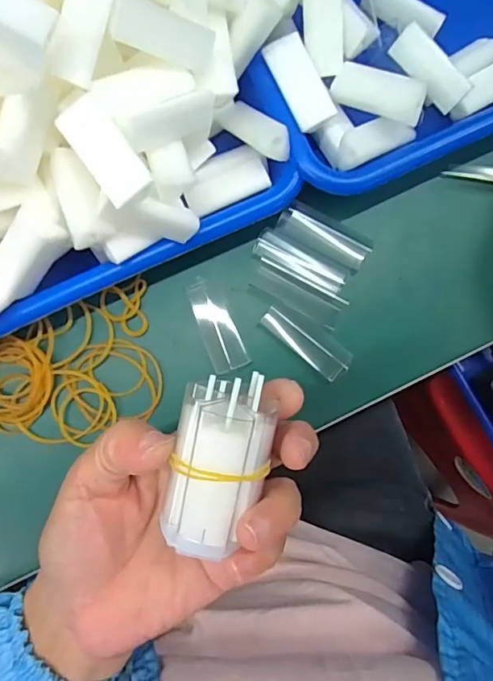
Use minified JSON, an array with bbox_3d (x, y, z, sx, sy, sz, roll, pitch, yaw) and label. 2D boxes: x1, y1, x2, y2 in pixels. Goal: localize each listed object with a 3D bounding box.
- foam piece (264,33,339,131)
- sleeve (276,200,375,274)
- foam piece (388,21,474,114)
[{"bbox_3d":[0.028,-0.130,0.248,0.021,0.010,0.045,-26,86,-2],"label":"foam piece"},{"bbox_3d":[0.045,-0.060,0.279,0.053,0.005,0.023,28,86,2],"label":"sleeve"},{"bbox_3d":[0.096,-0.142,0.256,0.045,0.011,0.018,42,130,-6],"label":"foam piece"}]

